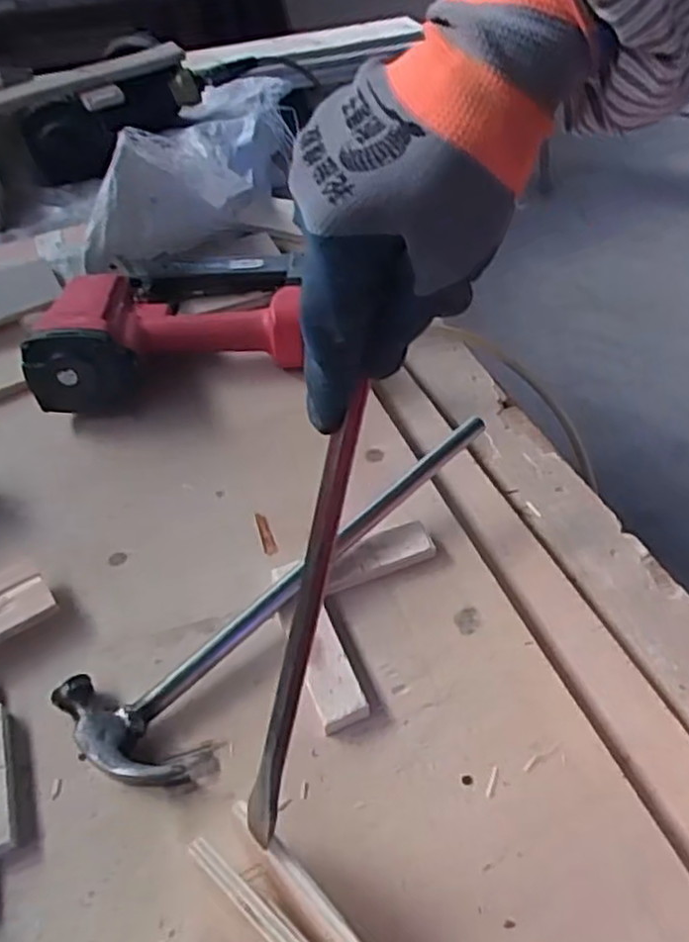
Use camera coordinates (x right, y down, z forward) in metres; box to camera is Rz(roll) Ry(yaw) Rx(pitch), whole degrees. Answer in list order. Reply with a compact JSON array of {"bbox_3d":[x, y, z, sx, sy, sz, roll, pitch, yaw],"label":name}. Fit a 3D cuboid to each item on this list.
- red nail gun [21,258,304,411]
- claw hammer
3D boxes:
[{"bbox_3d":[-0.165,-0.149,0.715,0.253,0.086,0.187,-10,46,-6],"label":"red nail gun"},{"bbox_3d":[-0.034,0.066,0.534,0.101,0.044,0.369,31,55,29],"label":"claw hammer"}]

